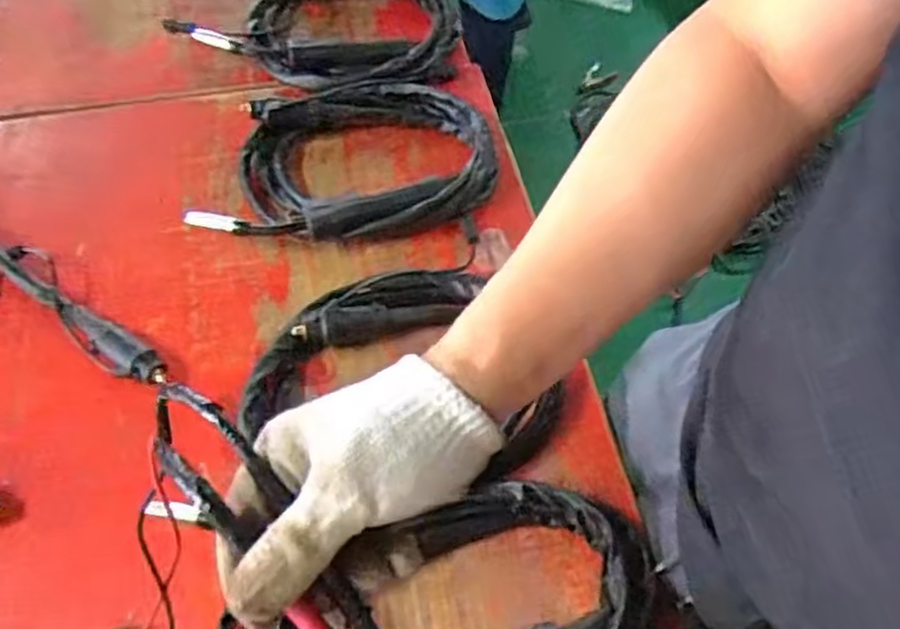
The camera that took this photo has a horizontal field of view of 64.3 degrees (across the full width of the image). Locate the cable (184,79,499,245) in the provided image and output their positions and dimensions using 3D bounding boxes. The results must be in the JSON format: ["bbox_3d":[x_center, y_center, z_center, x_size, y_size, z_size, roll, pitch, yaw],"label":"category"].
[{"bbox_3d":[-0.115,-0.187,0.833,0.324,0.053,0.248,-4,56,-4],"label":"cable"}]

